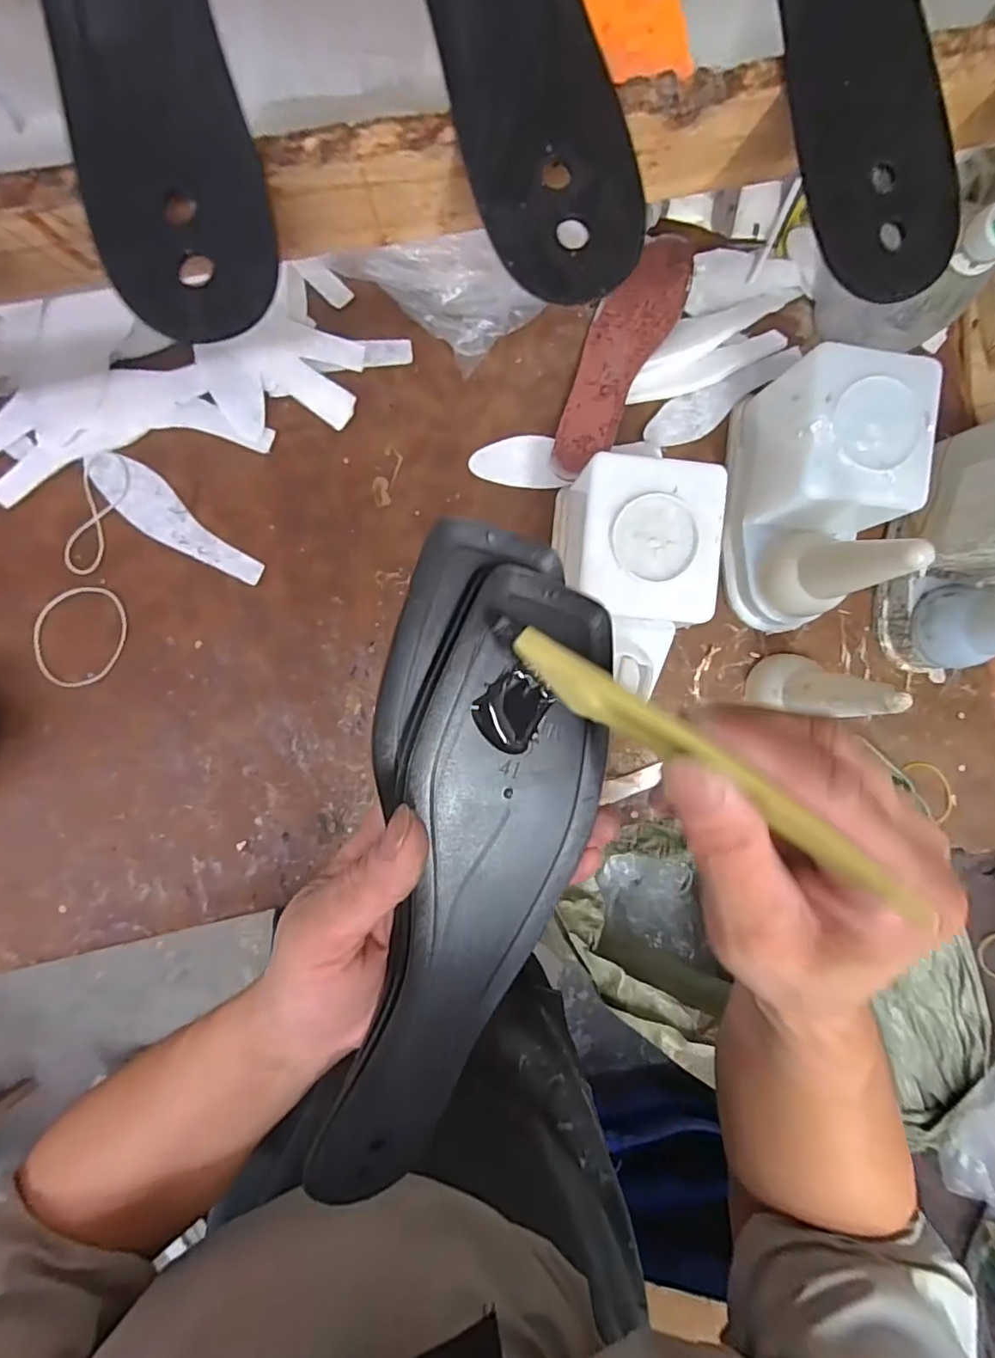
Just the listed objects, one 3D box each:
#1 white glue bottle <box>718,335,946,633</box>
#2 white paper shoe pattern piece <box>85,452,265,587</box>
[{"bbox_3d":[0.261,-0.142,0.453,0.104,0.144,0.199,-2,94,-4],"label":"white glue bottle"},{"bbox_3d":[-0.273,-0.134,0.488,0.161,0.004,0.044,36,91,-5],"label":"white paper shoe pattern piece"}]

